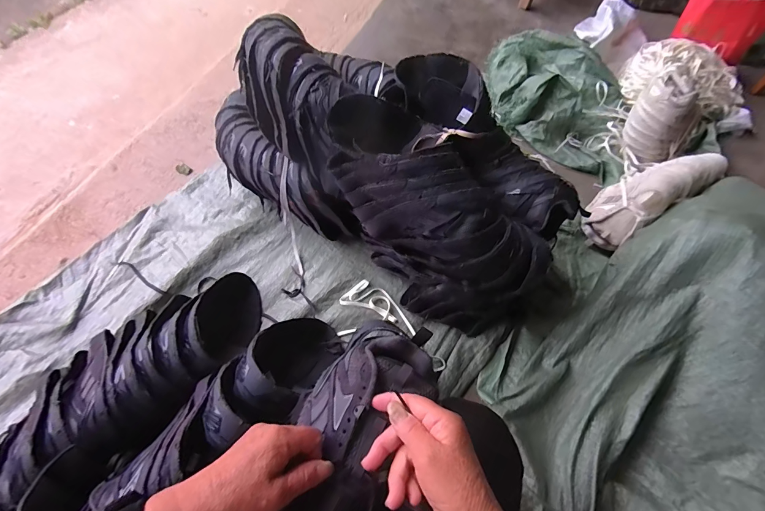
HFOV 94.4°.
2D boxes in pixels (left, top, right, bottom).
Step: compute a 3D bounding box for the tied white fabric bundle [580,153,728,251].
[{"bbox_3d":[0.717,-0.182,0.938,0.396,0.118,0.151,-32,64,0],"label":"tied white fabric bundle"}]

